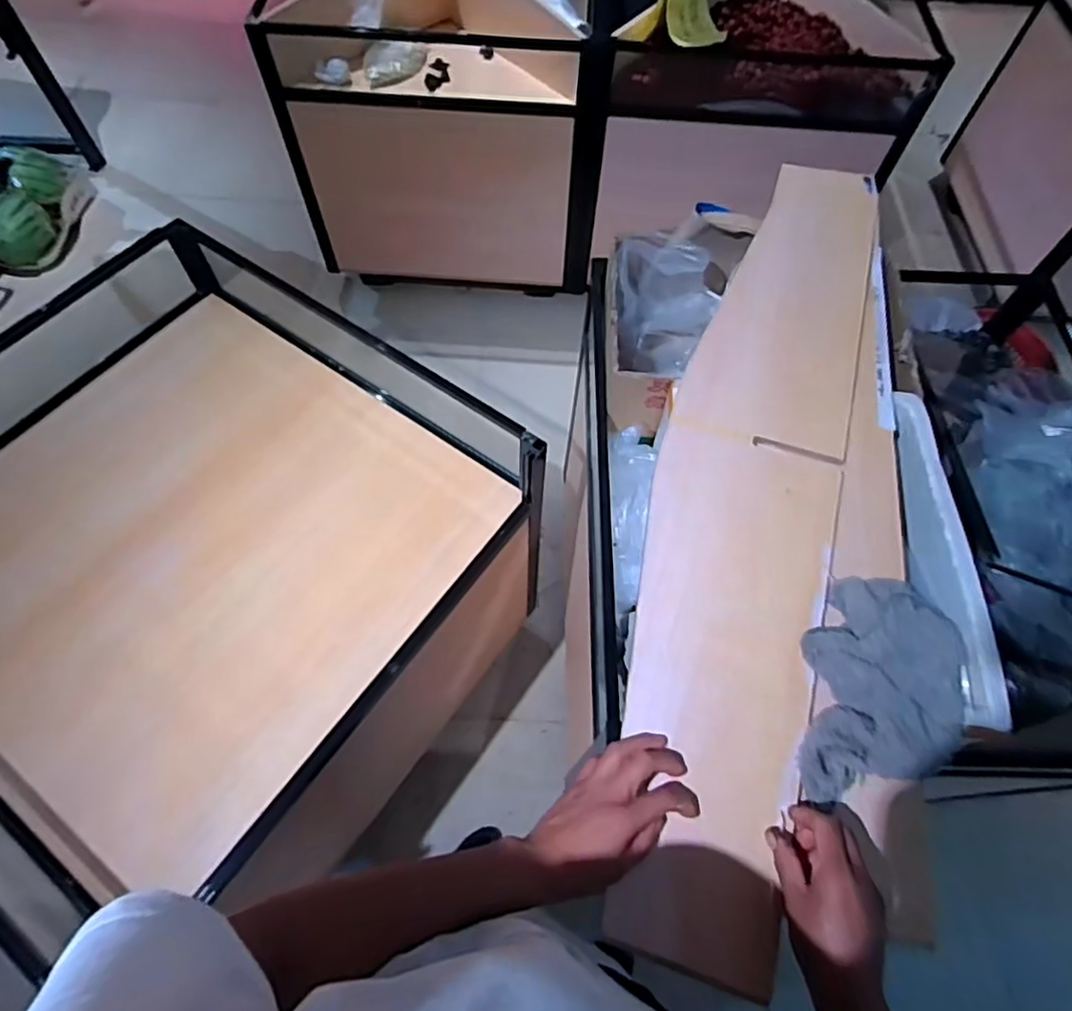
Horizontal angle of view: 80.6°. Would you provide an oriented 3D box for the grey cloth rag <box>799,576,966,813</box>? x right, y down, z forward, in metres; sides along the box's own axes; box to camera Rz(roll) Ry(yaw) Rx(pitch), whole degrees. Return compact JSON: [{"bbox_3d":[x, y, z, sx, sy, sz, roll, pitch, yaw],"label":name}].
[{"bbox_3d":[0.331,0.175,0.600,0.151,0.052,0.235,31,66,14],"label":"grey cloth rag"}]

